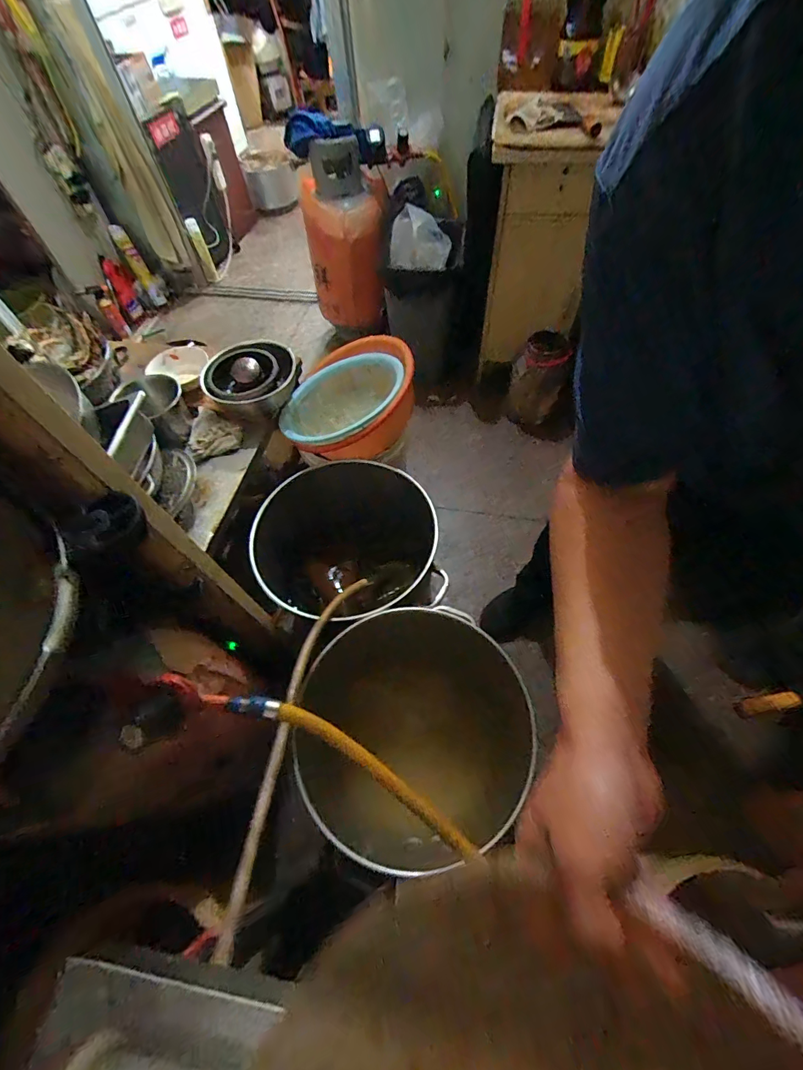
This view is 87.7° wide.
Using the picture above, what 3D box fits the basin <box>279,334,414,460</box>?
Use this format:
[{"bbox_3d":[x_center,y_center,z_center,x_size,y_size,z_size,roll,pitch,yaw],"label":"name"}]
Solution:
[{"bbox_3d":[-0.126,-0.350,1.102,0.362,0.179,0.362,-15,54,21],"label":"basin"}]

